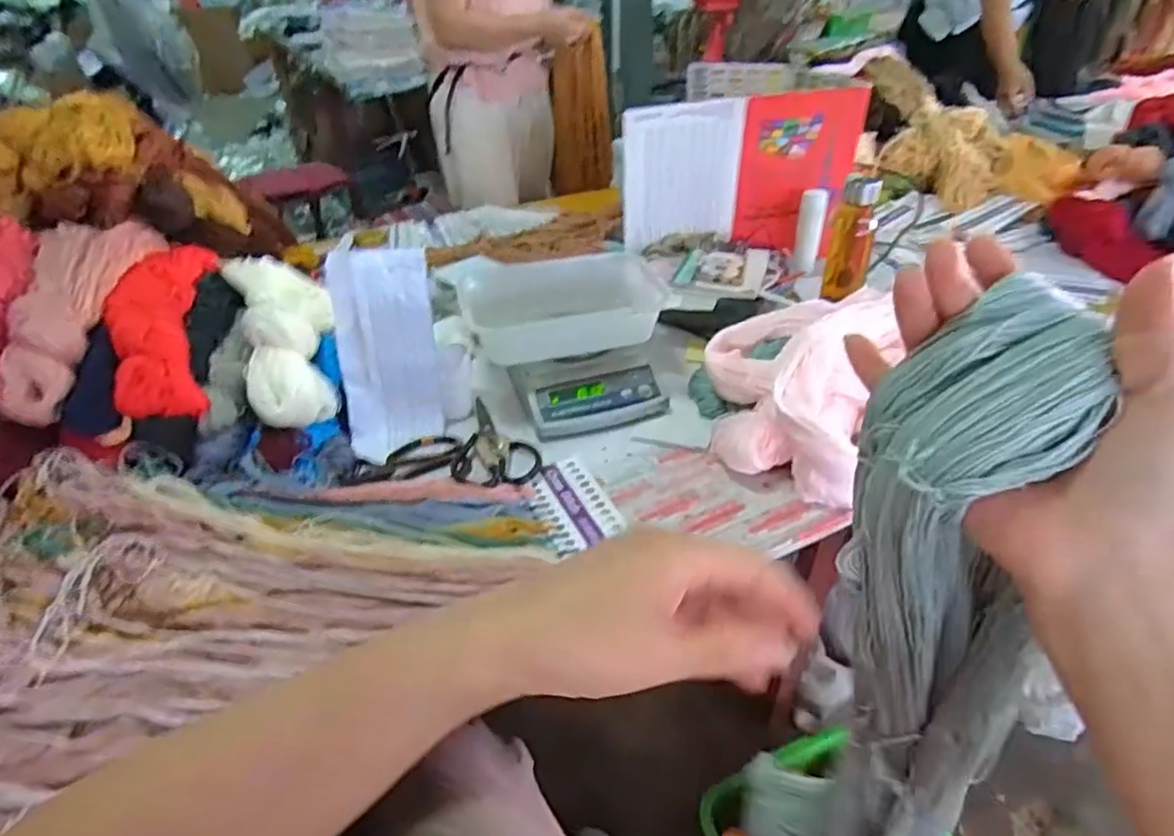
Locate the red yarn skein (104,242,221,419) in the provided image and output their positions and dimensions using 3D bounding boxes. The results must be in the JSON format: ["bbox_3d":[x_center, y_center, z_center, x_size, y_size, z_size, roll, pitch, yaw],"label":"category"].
[{"bbox_3d":[-0.498,-0.118,0.763,0.080,0.087,0.315,-14,40,-15],"label":"red yarn skein"}]

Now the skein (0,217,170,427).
[{"bbox_3d":[-0.580,-0.141,0.743,0.094,0.088,0.352,-11,39,-11],"label":"skein"}]

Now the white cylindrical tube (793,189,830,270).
[{"bbox_3d":[0.415,-0.348,1.198,0.046,0.147,0.043,9,17,13],"label":"white cylindrical tube"}]

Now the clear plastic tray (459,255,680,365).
[{"bbox_3d":[-0.024,-0.175,0.956,0.306,0.078,0.189,-2,38,-1],"label":"clear plastic tray"}]

